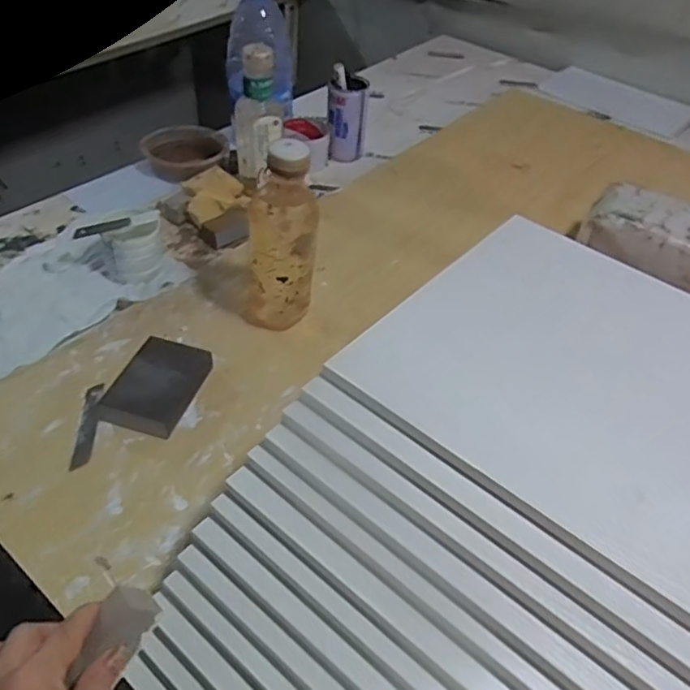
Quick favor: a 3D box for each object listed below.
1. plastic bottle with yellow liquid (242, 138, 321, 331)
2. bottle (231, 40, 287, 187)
[{"bbox_3d":[-0.066,-0.112,0.631,0.078,0.200,0.078,-4,45,-9],"label":"plastic bottle with yellow liquid"},{"bbox_3d":[-0.117,-0.314,0.835,0.064,0.169,0.059,30,50,23],"label":"bottle"}]

